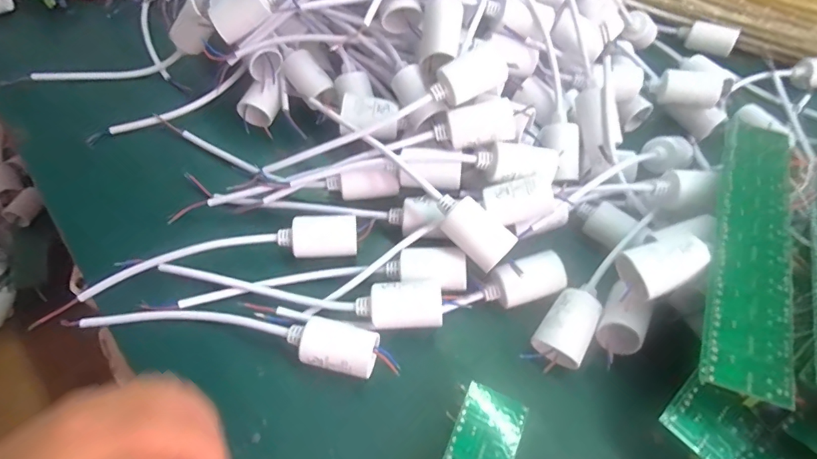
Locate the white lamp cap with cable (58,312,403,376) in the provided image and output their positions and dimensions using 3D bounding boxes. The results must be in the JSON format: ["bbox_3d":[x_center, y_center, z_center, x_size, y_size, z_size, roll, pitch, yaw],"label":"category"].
[{"bbox_3d":[-0.104,0.062,0.286,0.196,0.027,0.024,10,57,3],"label":"white lamp cap with cable"}]

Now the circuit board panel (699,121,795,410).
[{"bbox_3d":[0.201,0.005,0.273,0.038,0.004,0.196,18,56,19],"label":"circuit board panel"}]

